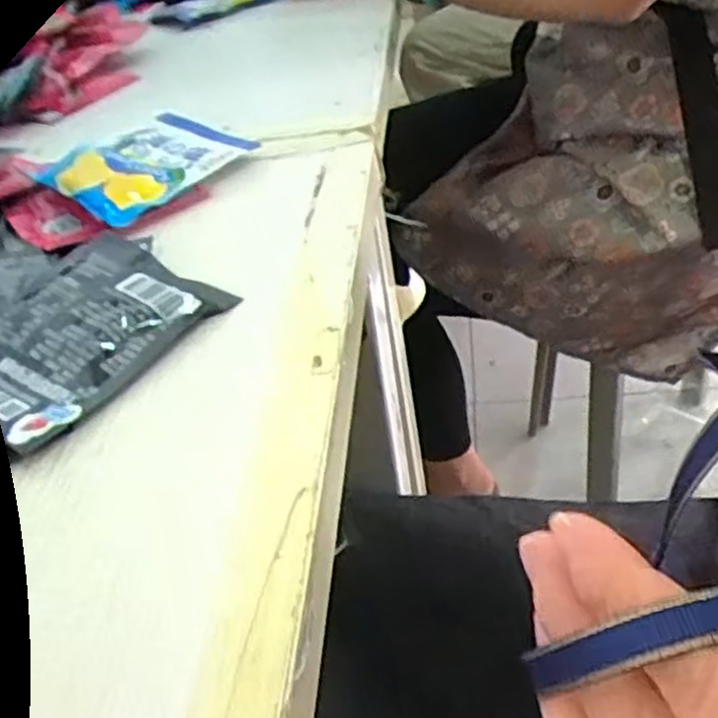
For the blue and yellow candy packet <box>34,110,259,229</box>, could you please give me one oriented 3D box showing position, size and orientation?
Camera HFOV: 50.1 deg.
[{"bbox_3d":[-0.118,-0.108,0.418,0.085,0.012,0.095,22,48,39],"label":"blue and yellow candy packet"}]

